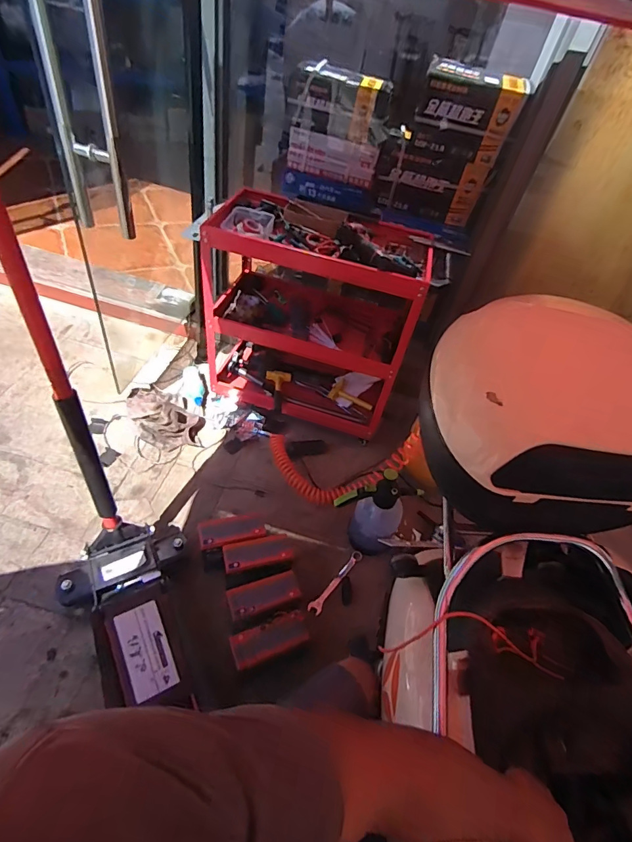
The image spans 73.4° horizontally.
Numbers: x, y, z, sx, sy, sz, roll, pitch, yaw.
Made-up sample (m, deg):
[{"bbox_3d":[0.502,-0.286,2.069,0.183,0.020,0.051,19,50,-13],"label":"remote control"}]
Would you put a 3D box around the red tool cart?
[{"bbox_3d":[-0.010,-0.334,1.501,0.652,0.687,0.410,21,46,8],"label":"red tool cart"}]

